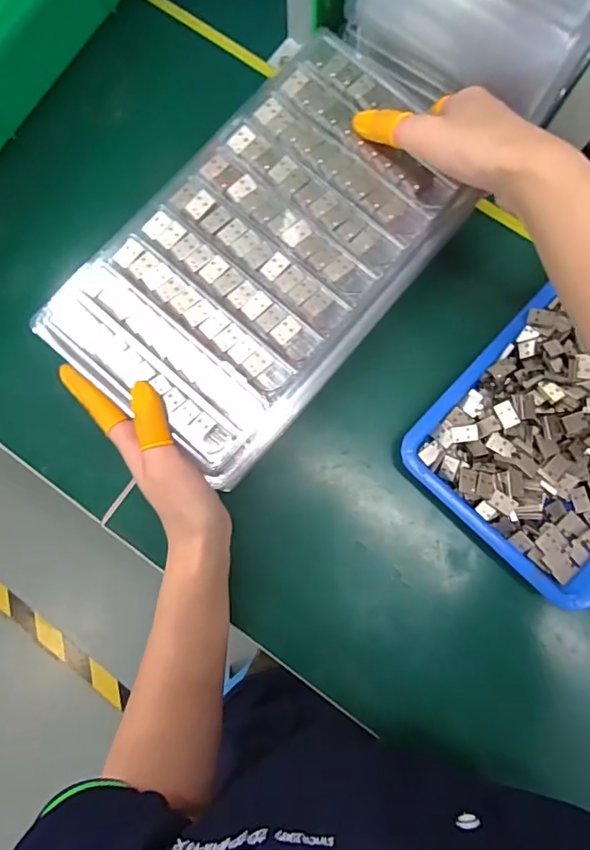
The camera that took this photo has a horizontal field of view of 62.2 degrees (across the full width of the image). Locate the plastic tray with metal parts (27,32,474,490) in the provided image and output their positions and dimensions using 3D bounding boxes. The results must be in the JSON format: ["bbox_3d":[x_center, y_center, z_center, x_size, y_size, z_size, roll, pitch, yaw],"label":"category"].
[{"bbox_3d":[-0.013,-0.119,0.335,0.174,0.022,0.285,39,84,5],"label":"plastic tray with metal parts"}]

